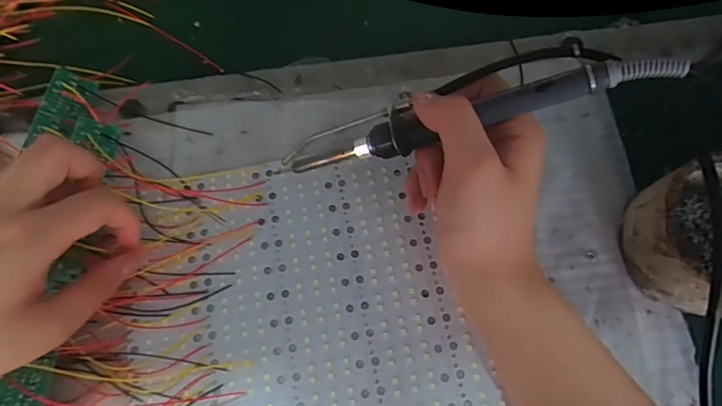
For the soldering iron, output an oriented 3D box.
[{"bbox_3d":[0.046,-0.045,0.237,0.205,0.015,0.022,-13,67,23],"label":"soldering iron"}]

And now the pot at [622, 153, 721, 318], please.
[{"bbox_3d":[0.199,0.019,0.249,0.082,0.059,0.077,0,69,1],"label":"pot"}]

